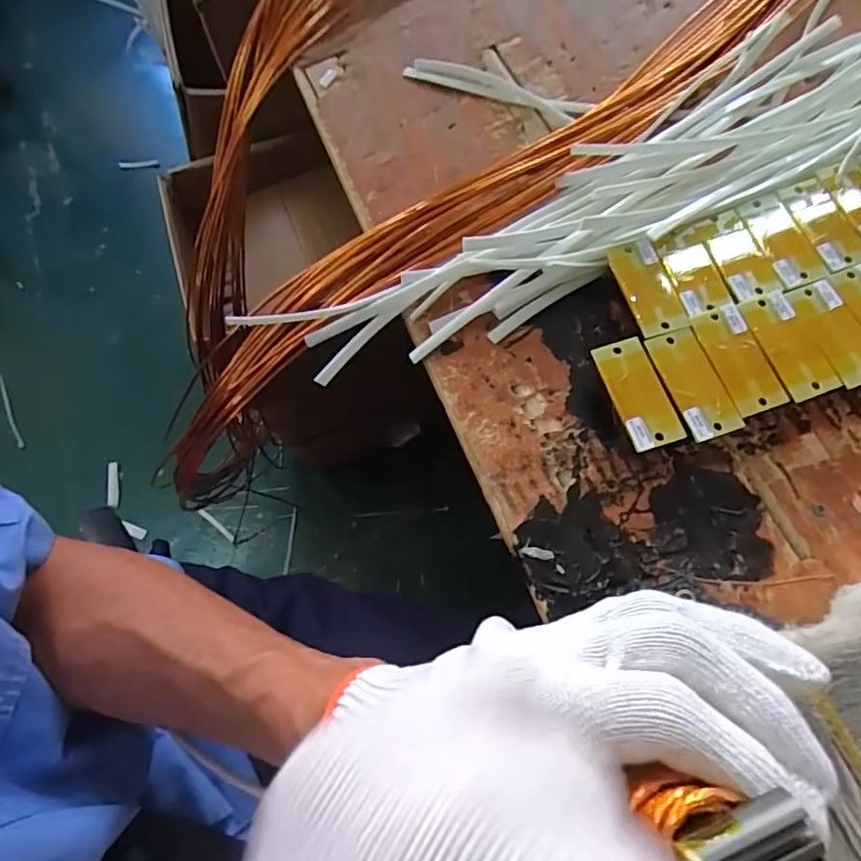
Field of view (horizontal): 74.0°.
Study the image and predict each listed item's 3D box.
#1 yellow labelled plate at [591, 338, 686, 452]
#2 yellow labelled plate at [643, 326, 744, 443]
[{"bbox_3d":[0.125,-0.023,0.346,0.031,0.006,0.069,-16,67,-2],"label":"yellow labelled plate"},{"bbox_3d":[0.159,-0.030,0.344,0.030,0.006,0.070,-16,70,-5],"label":"yellow labelled plate"}]

